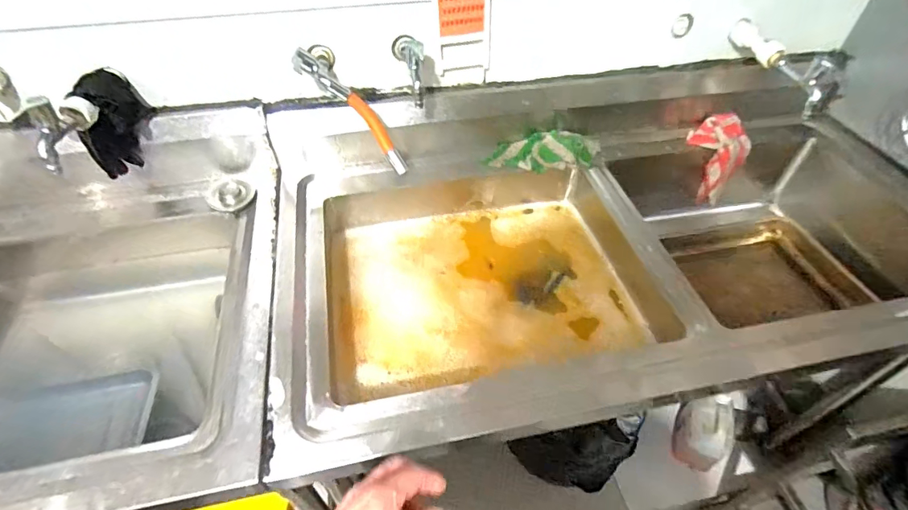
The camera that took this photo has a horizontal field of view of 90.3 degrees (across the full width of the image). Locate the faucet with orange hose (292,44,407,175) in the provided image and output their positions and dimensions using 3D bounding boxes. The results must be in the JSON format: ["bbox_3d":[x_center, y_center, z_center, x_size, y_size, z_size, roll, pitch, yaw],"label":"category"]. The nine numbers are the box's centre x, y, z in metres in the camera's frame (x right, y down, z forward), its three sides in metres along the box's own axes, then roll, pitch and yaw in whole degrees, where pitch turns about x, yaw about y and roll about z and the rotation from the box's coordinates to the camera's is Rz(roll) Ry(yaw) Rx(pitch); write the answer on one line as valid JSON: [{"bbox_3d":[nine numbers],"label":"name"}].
[{"bbox_3d":[-0.171,-0.242,0.774,0.256,0.056,0.099,49,54,-12],"label":"faucet with orange hose"}]

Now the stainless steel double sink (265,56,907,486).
[{"bbox_3d":[0.280,-0.008,0.834,1.145,0.313,0.630,-11,49,-11],"label":"stainless steel double sink"}]

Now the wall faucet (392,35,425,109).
[{"bbox_3d":[-0.074,-0.321,0.756,0.042,0.083,0.136,-9,49,-9],"label":"wall faucet"}]

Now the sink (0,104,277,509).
[{"bbox_3d":[-0.557,0.084,0.680,0.572,0.260,0.637,-10,49,-10],"label":"sink"}]

